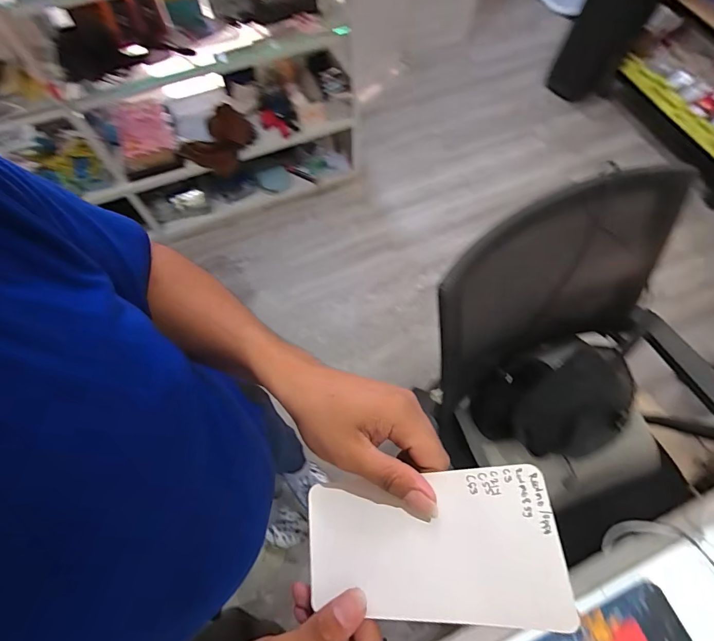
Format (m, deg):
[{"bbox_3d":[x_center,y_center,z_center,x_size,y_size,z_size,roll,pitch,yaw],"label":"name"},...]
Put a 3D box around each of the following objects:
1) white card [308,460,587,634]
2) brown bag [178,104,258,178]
[{"bbox_3d":[0.040,0.146,0.259,0.168,0.010,0.082,-16,65,26],"label":"white card"},{"bbox_3d":[-0.530,-0.674,1.519,0.263,0.168,0.142,-32,71,-12],"label":"brown bag"}]

